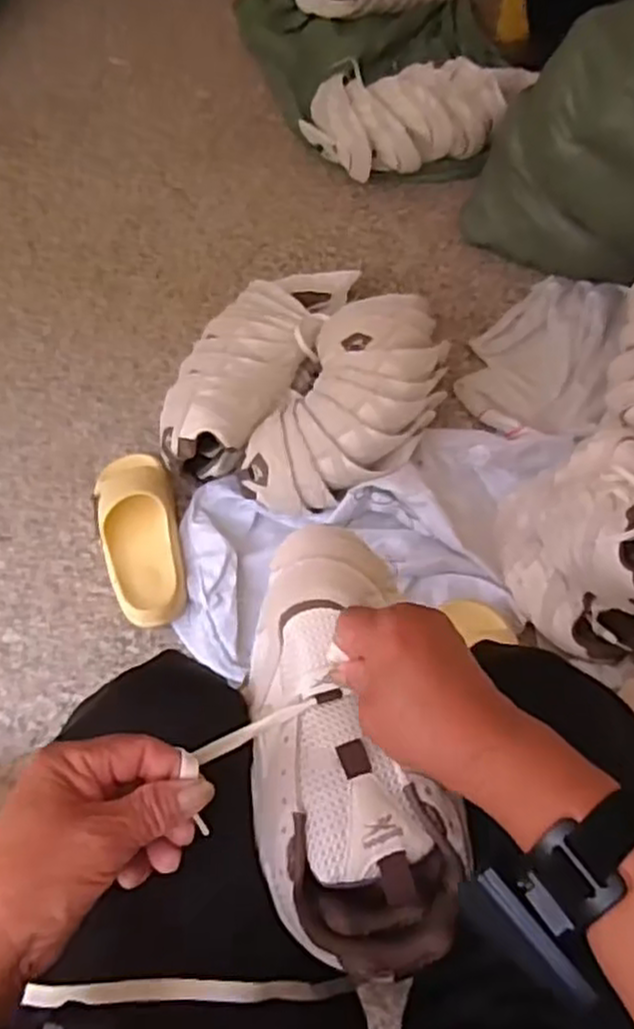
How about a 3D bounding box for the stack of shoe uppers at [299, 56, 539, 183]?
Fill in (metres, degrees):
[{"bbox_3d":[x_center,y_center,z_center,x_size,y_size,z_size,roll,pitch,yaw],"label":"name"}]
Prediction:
[{"bbox_3d":[0.186,-0.727,1.340,0.384,0.132,0.175,-14,60,-10],"label":"stack of shoe uppers"}]

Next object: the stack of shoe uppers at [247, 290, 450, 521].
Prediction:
[{"bbox_3d":[0.054,-0.158,1.006,0.194,0.100,0.350,24,61,12],"label":"stack of shoe uppers"}]

